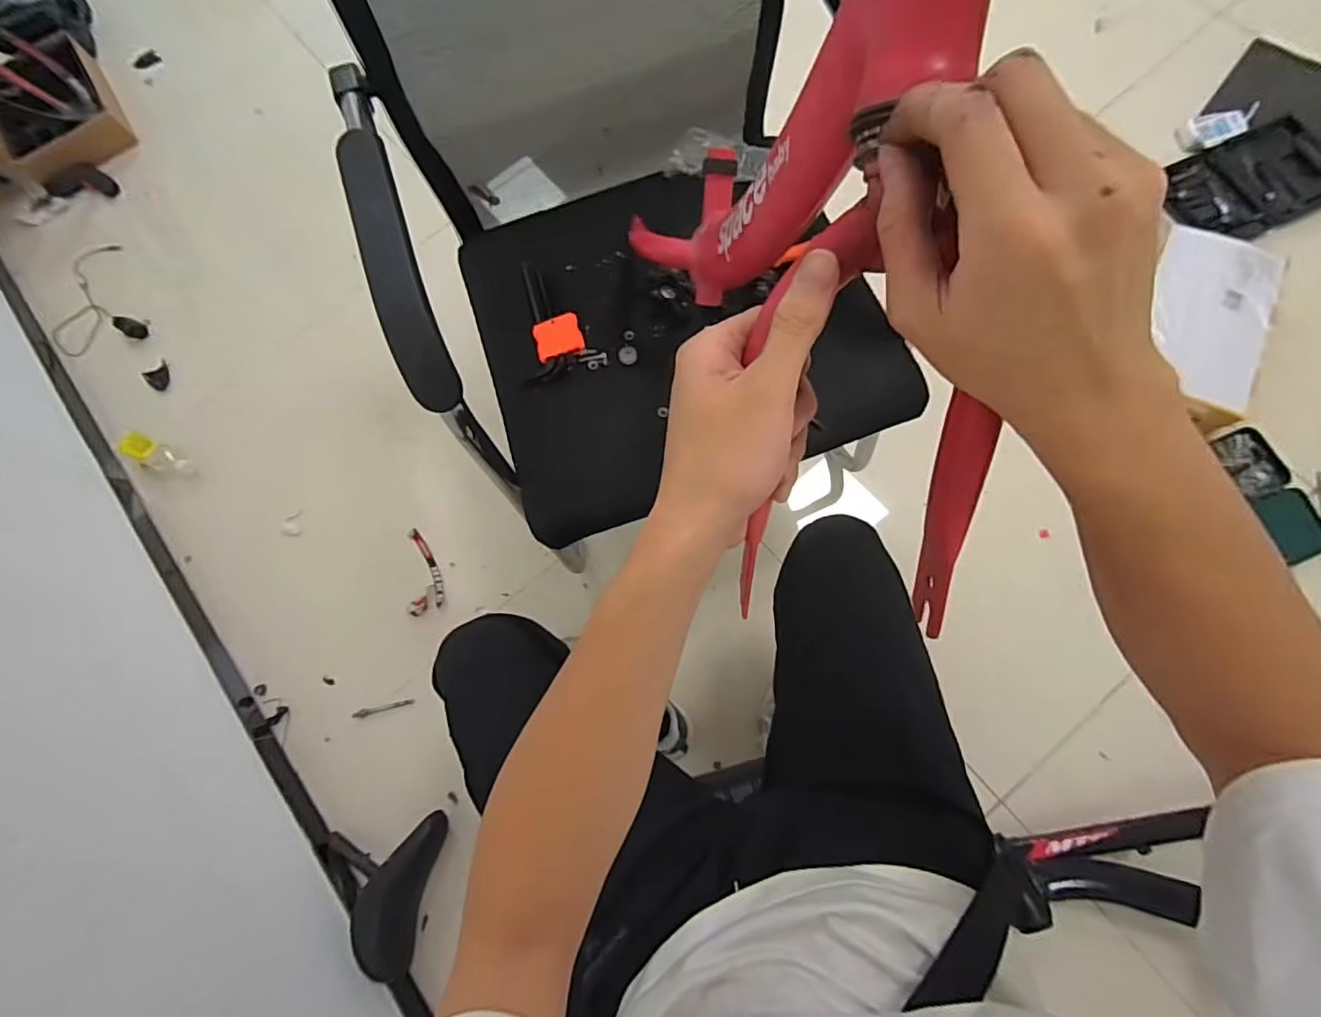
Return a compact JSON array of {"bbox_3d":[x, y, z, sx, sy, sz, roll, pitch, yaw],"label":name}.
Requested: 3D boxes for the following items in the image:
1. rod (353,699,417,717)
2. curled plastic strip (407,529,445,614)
[{"bbox_3d":[-0.515,0.371,1.052,0.110,0.014,0.014,-13,75,1],"label":"rod"},{"bbox_3d":[-0.462,0.117,1.109,0.053,0.060,0.172,-9,75,3],"label":"curled plastic strip"}]

